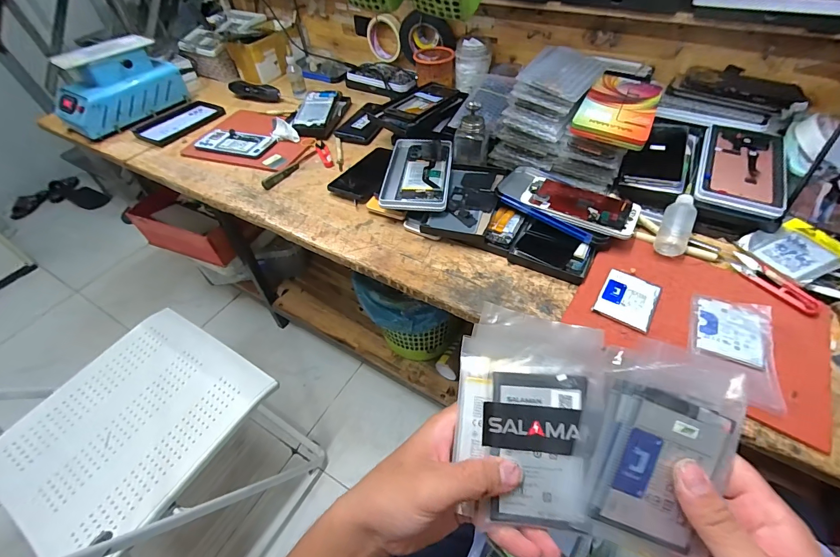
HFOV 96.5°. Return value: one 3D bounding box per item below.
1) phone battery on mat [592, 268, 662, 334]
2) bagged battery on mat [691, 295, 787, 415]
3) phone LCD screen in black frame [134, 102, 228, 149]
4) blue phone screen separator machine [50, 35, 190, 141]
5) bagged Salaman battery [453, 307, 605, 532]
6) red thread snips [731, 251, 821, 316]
[{"bbox_3d":[0.260,0.024,0.466,0.063,0.005,0.080,26,55,23],"label":"phone battery on mat"},{"bbox_3d":[0.348,0.074,0.416,0.079,0.012,0.134,17,52,17],"label":"bagged battery on mat"},{"bbox_3d":[-0.499,-0.325,0.782,0.103,0.021,0.160,18,53,18],"label":"phone LCD screen in black frame"},{"bbox_3d":[-0.596,-0.390,0.761,0.100,0.146,0.242,14,51,15],"label":"blue phone screen separator machine"},{"bbox_3d":[0.076,0.094,0.263,0.095,0.006,0.139,4,76,14],"label":"bagged Salaman battery"},{"bbox_3d":[0.438,0.006,0.465,0.022,0.018,0.101,-25,52,-17],"label":"red thread snips"}]

